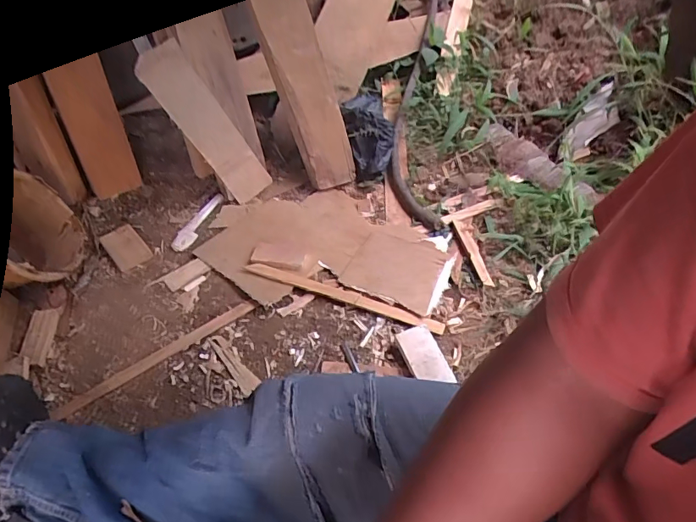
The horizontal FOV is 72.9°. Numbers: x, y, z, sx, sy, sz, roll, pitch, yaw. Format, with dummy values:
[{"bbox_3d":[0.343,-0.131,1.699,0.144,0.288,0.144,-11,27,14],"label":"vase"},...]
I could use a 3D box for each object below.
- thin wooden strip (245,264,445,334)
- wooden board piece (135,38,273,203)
[{"bbox_3d":[-0.015,0.061,0.916,0.410,0.018,0.028,15,53,18],"label":"thin wooden strip"},{"bbox_3d":[-0.313,-0.296,1.057,0.108,0.371,0.022,-32,35,3],"label":"wooden board piece"}]

